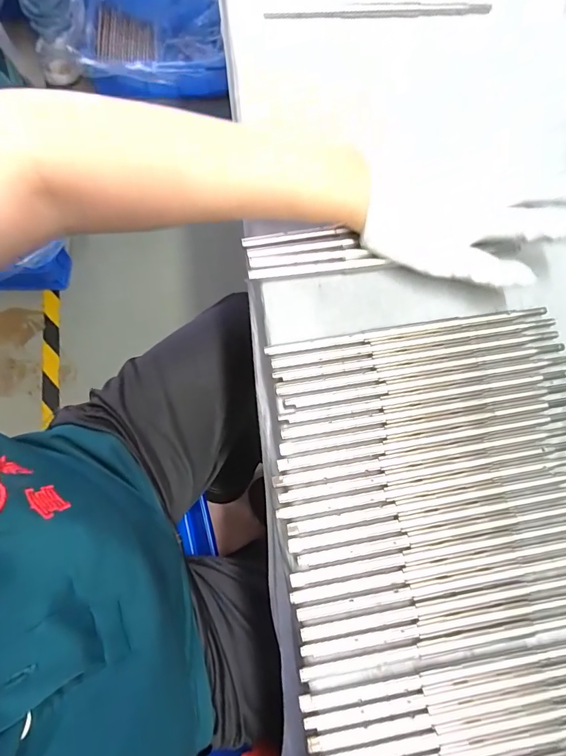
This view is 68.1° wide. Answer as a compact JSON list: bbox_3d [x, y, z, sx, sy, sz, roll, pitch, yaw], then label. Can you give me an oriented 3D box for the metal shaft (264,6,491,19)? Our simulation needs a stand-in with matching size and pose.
[{"bbox_3d":[0.090,-0.339,0.390,0.209,0.007,0.007,-4,76,-2],"label":"metal shaft"}]

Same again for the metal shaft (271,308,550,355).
[{"bbox_3d":[0.091,-0.035,0.305,0.206,0.004,0.007,-9,76,-3],"label":"metal shaft"}]

